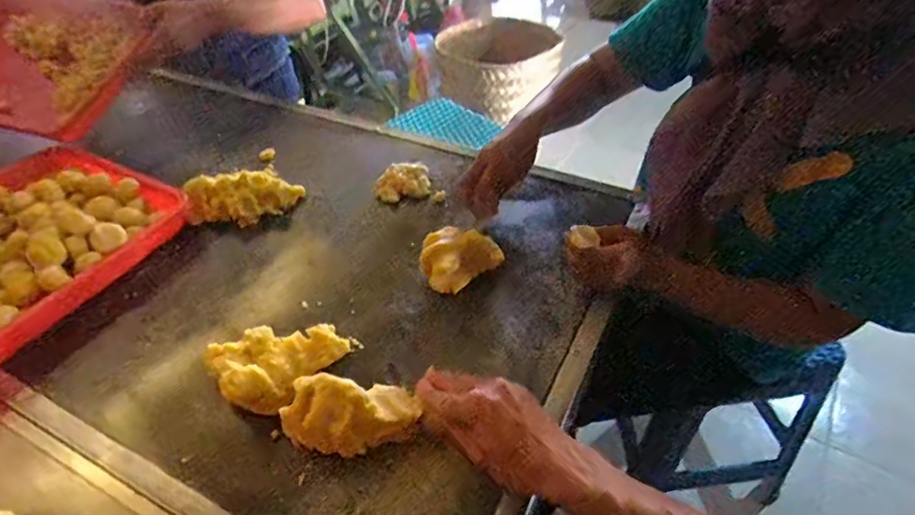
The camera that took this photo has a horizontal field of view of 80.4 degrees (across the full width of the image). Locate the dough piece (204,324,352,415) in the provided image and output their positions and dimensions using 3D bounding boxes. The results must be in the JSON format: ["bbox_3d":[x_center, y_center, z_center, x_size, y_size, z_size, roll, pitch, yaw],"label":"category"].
[{"bbox_3d":[-0.184,0.099,0.554,0.089,0.047,0.124,28,53,26],"label":"dough piece"}]

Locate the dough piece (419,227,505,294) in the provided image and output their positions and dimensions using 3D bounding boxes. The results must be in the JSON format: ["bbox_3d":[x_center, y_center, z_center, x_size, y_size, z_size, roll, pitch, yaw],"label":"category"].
[{"bbox_3d":[0.003,-0.005,0.652,0.101,0.042,0.063,-29,51,-24],"label":"dough piece"}]

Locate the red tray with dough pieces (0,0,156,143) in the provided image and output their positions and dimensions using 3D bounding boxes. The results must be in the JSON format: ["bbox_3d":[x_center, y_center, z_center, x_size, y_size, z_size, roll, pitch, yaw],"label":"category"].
[{"bbox_3d":[-0.679,-0.331,0.864,0.319,0.047,0.261,12,74,2],"label":"red tray with dough pieces"}]

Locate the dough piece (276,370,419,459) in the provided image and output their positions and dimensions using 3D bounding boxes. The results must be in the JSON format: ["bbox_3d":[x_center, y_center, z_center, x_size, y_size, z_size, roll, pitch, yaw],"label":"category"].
[{"bbox_3d":[-0.097,0.139,0.491,0.118,0.041,0.064,-8,44,-13],"label":"dough piece"}]

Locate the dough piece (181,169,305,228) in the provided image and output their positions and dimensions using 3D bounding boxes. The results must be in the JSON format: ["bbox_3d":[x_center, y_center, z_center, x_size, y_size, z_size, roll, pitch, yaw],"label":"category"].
[{"bbox_3d":[-0.294,-0.087,0.749,0.150,0.051,0.066,-7,44,-5],"label":"dough piece"}]

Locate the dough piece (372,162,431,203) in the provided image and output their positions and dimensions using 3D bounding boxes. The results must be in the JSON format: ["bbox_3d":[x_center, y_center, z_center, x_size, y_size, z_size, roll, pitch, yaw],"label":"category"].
[{"bbox_3d":[-0.080,-0.112,0.785,0.084,0.023,0.059,-12,45,-11],"label":"dough piece"}]

